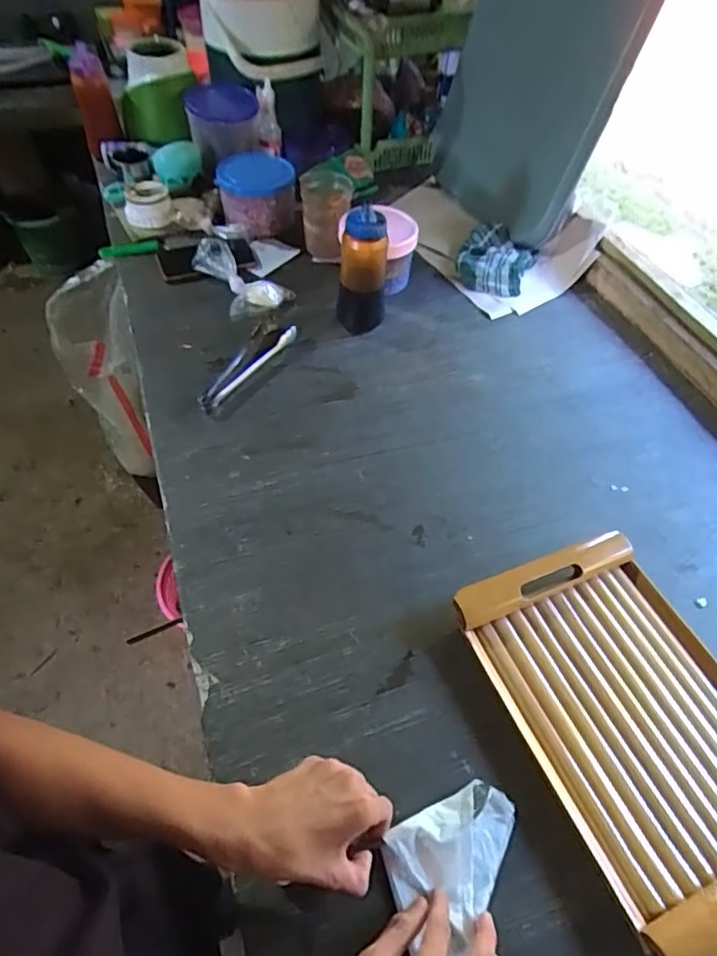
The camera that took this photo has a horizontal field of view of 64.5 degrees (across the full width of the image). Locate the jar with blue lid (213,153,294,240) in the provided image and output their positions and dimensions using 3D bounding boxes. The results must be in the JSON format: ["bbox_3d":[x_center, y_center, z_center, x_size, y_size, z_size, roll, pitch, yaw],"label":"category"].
[{"bbox_3d":[-0.194,-0.545,1.088,0.143,0.092,0.140,3,52,-3],"label":"jar with blue lid"}]

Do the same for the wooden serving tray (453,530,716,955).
[{"bbox_3d":[0.270,0.228,0.555,0.220,0.040,0.337,-17,56,-18],"label":"wooden serving tray"}]

